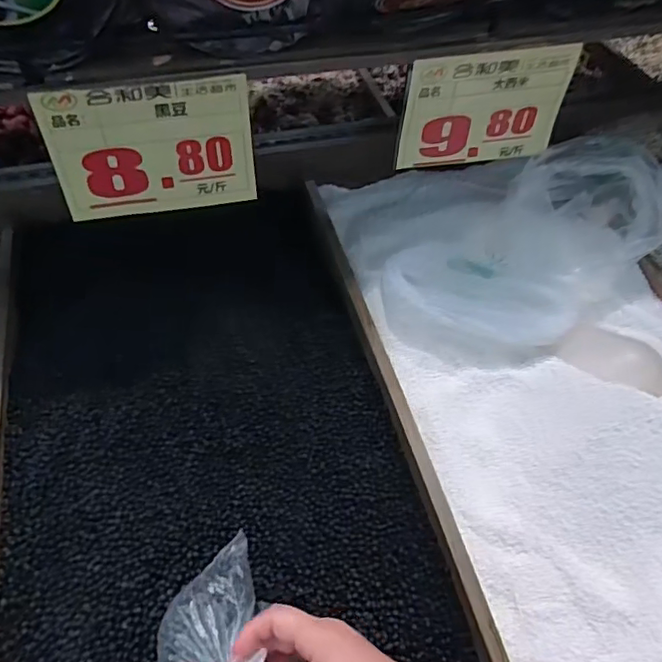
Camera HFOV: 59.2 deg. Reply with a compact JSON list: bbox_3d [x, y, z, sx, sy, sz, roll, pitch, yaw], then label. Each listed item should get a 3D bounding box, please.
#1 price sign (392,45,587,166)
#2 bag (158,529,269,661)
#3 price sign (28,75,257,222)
[{"bbox_3d":[0.193,-0.273,0.720,0.210,0.147,0.010,-10,56,-10],"label":"price sign"},{"bbox_3d":[-0.084,0.258,0.437,0.094,0.056,0.199,-18,36,-14],"label":"bag"},{"bbox_3d":[-0.191,-0.196,0.636,0.208,0.145,0.007,-10,47,-10],"label":"price sign"}]

